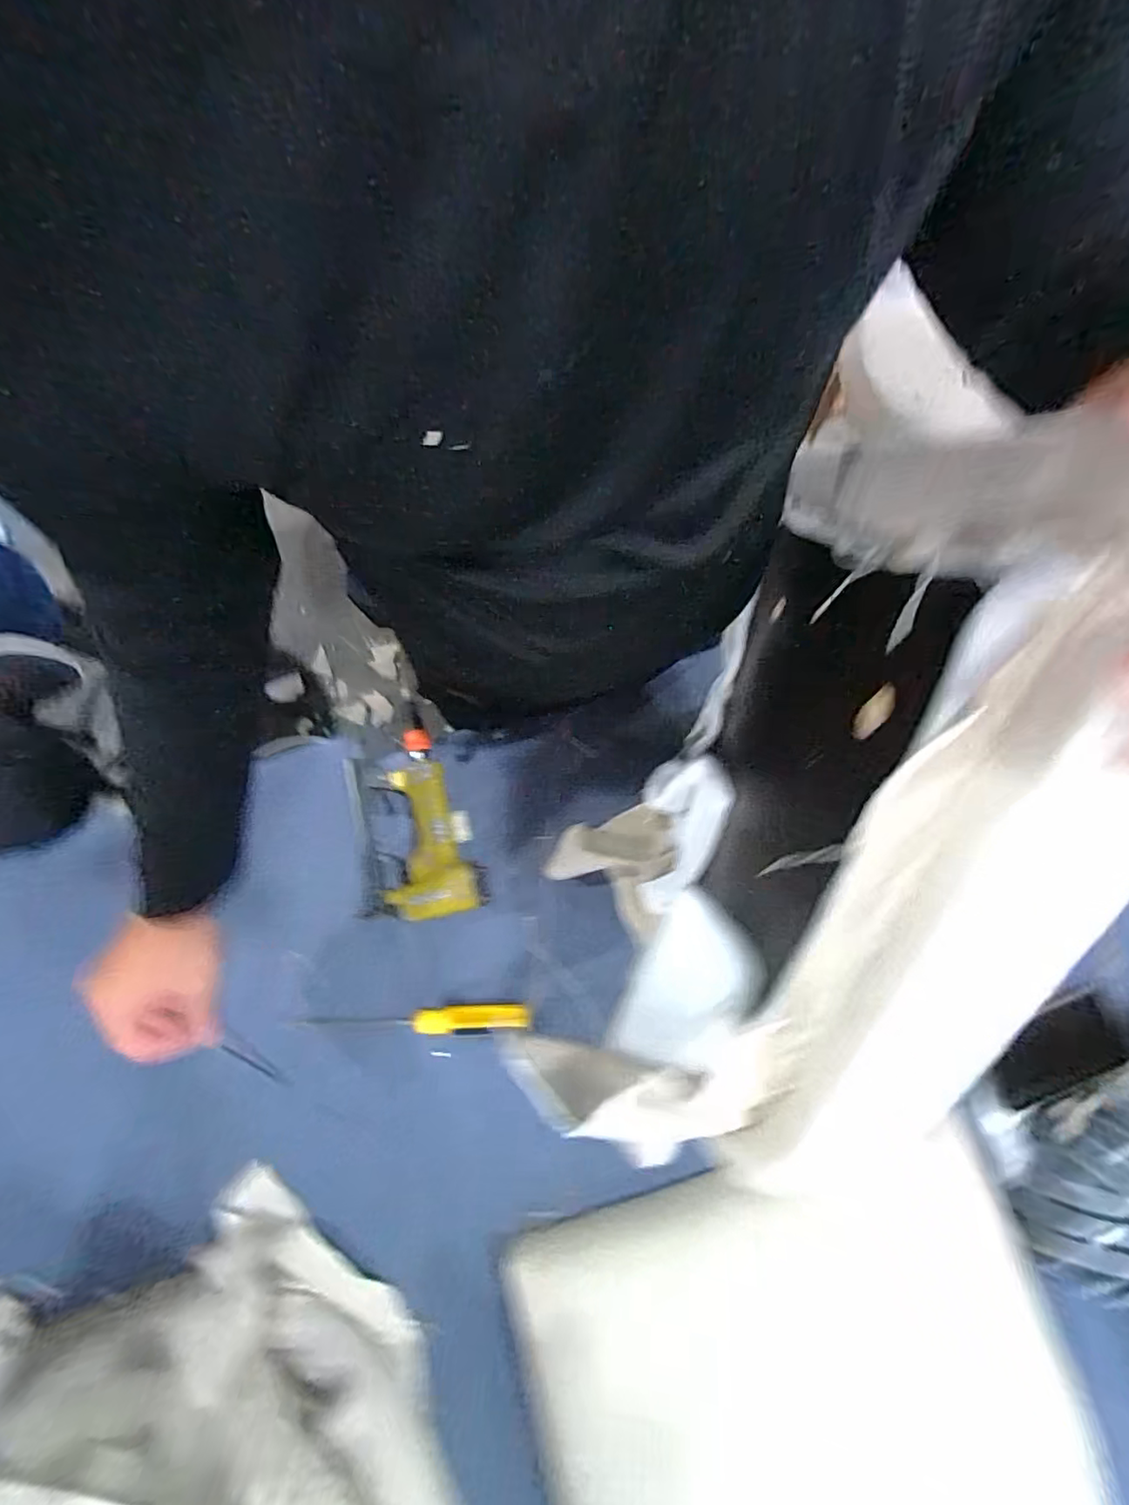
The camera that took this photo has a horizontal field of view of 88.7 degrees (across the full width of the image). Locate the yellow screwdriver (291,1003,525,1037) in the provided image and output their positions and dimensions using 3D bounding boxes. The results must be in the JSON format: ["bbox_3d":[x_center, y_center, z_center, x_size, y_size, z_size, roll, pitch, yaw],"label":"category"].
[{"bbox_3d":[-0.163,0.283,0.616,0.246,0.025,0.030,0,79,1],"label":"yellow screwdriver"}]

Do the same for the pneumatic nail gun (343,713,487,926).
[{"bbox_3d":[-0.175,0.072,0.655,0.130,0.050,0.224,-12,79,-1],"label":"pneumatic nail gun"}]

